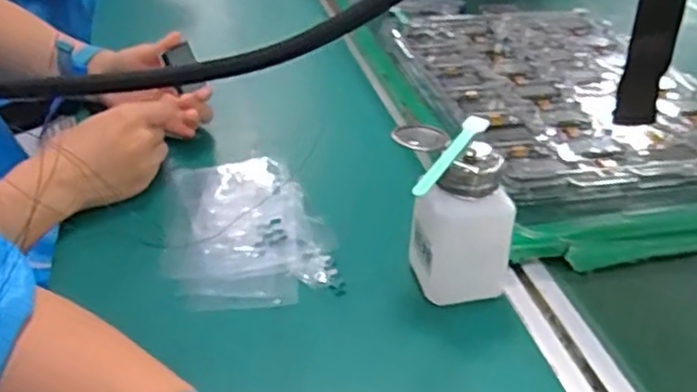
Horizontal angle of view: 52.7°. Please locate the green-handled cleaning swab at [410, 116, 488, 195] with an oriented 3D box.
[{"bbox_3d":[0.061,-0.026,0.428,0.012,0.009,0.115,17,37,23],"label":"green-handled cleaning swab"}]

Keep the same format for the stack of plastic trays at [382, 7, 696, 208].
[{"bbox_3d":[0.207,-0.107,0.717,0.284,0.042,0.405,-4,34,-8],"label":"stack of plastic trays"}]

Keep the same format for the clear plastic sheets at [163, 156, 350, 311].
[{"bbox_3d":[-0.077,0.023,0.532,0.118,0.013,0.172,-5,34,-9],"label":"clear plastic sheets"}]

